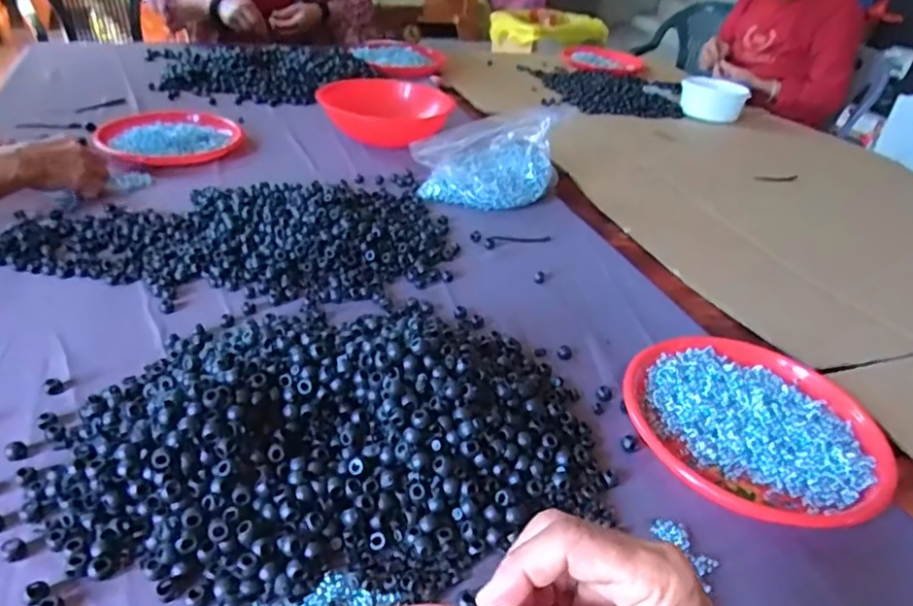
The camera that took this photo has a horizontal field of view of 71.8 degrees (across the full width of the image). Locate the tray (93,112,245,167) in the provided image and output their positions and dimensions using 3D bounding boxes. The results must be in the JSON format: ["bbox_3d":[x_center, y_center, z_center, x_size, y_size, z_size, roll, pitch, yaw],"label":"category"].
[{"bbox_3d":[-0.490,-0.288,1.071,0.209,0.030,0.217,4,33,-3],"label":"tray"}]

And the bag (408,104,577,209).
[{"bbox_3d":[0.065,-0.236,1.012,0.162,0.122,0.223,25,38,26],"label":"bag"}]

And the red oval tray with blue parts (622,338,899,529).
[{"bbox_3d":[0.281,0.113,0.607,0.228,0.028,0.222,-6,35,-18],"label":"red oval tray with blue parts"}]

